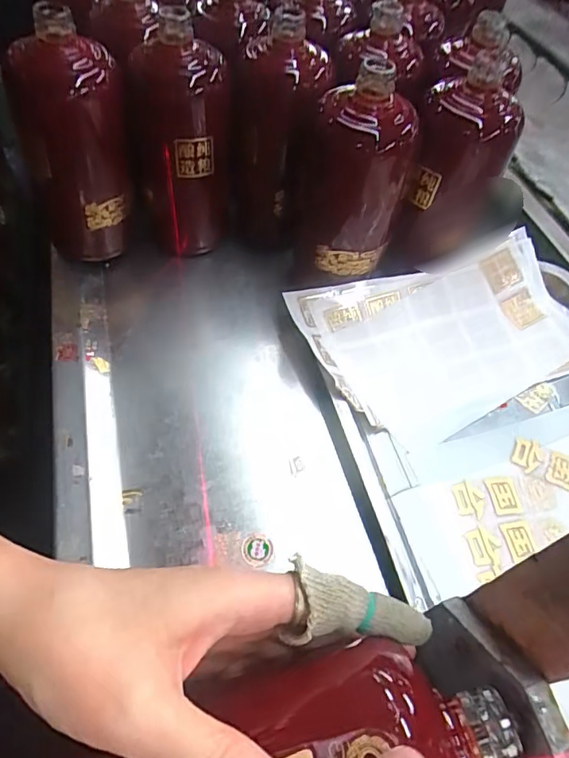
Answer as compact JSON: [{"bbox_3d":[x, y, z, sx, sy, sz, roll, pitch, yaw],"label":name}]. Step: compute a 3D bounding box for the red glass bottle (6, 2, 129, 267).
[{"bbox_3d":[-0.163,-0.184,0.405,0.078,0.167,0.070,-11,56,-9],"label":"red glass bottle"}]

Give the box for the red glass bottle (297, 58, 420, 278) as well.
[{"bbox_3d":[0.053,-0.154,0.411,0.080,0.166,0.082,-9,55,-8],"label":"red glass bottle"}]

